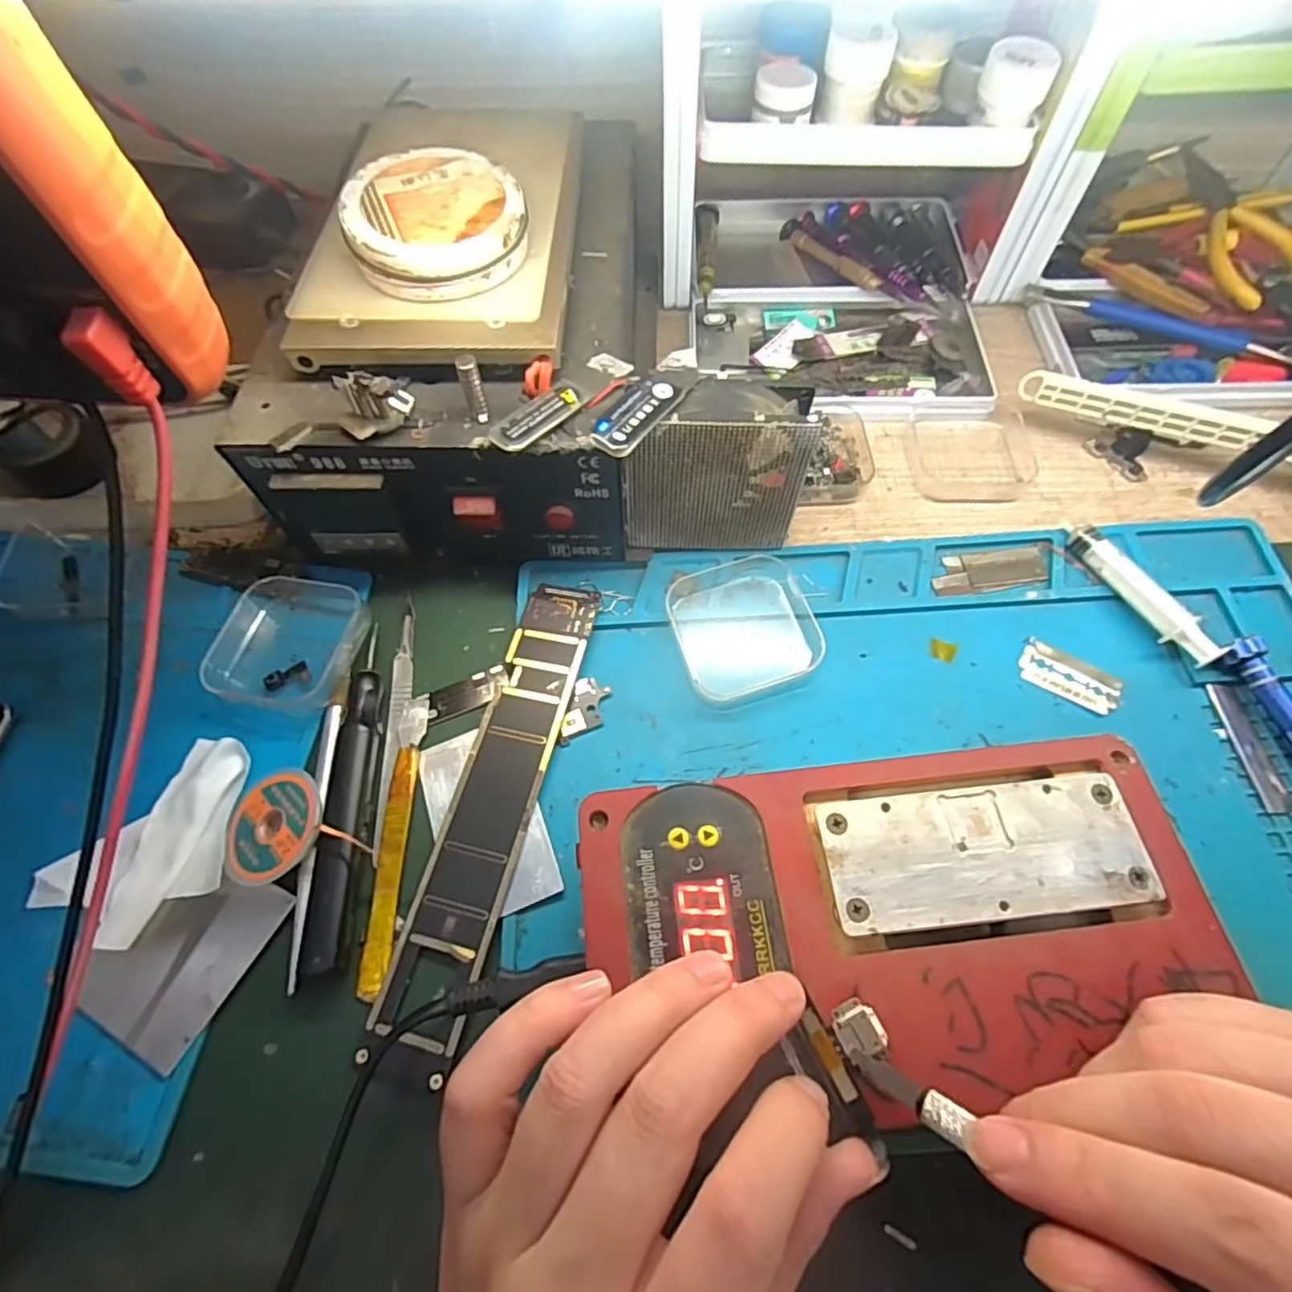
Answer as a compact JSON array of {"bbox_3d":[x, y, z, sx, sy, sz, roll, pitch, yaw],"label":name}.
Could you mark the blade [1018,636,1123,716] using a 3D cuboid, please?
[{"bbox_3d":[0.194,0.014,0.290,0.043,0.004,0.023,32,68,15],"label":"blade"}]

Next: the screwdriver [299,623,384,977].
[{"bbox_3d":[-0.125,0.058,0.267,0.015,0.014,0.141,-2,64,0],"label":"screwdriver"}]

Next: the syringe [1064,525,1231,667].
[{"bbox_3d":[0.231,-0.026,0.299,0.012,0.016,0.084,-26,66,-12],"label":"syringe"}]

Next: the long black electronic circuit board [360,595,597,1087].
[{"bbox_3d":[-0.062,0.062,0.269,0.034,0.006,0.203,13,65,7],"label":"long black electronic circuit board"}]

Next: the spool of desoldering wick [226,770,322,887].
[{"bbox_3d":[-0.150,0.073,0.256,0.041,0.006,0.041,-7,63,14],"label":"spool of desoldering wick"}]

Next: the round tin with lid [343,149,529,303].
[{"bbox_3d":[-0.087,-0.177,0.267,0.071,0.025,0.069,-1,63,1],"label":"round tin with lid"}]

